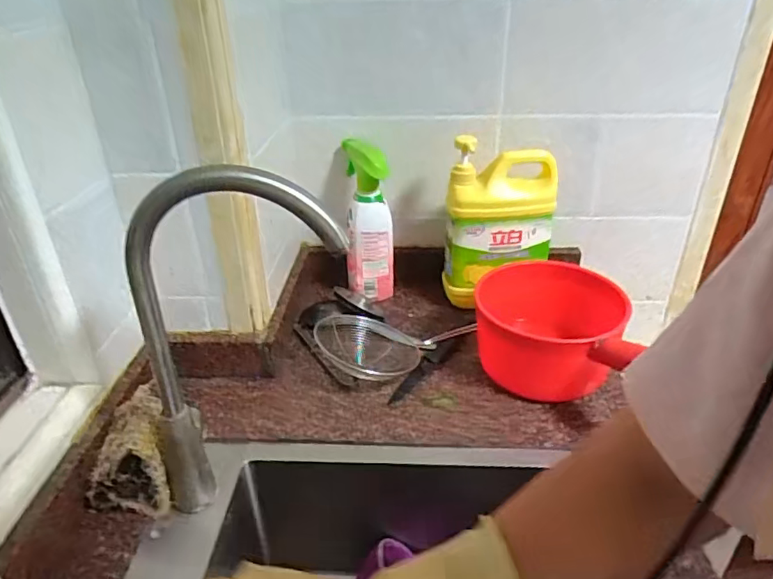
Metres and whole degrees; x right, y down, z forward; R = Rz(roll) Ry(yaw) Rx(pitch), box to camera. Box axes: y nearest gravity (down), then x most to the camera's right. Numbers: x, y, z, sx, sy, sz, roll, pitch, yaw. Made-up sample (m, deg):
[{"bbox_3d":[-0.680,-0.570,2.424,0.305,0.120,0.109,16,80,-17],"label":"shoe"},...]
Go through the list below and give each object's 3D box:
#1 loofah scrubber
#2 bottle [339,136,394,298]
[{"bbox_3d":[-0.250,0.158,0.548,0.069,0.082,0.100,-8,32,-11],"label":"loofah scrubber"},{"bbox_3d":[-0.024,-0.093,0.820,0.066,0.237,0.060,1,31,4],"label":"bottle"}]

